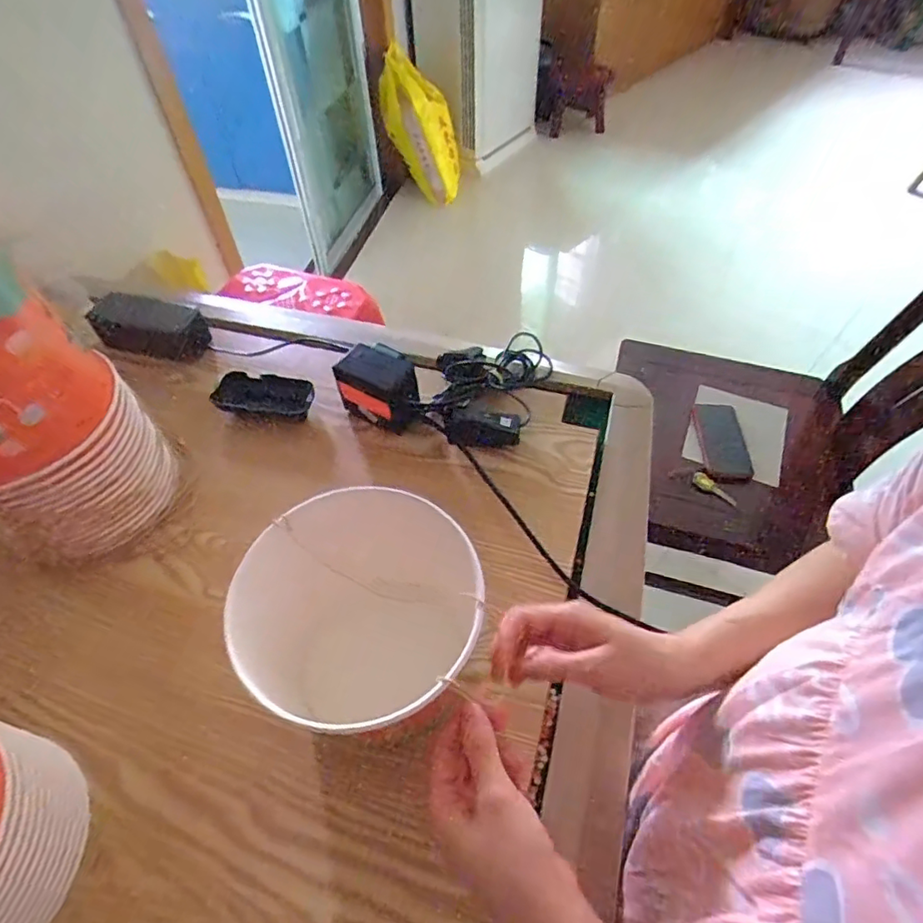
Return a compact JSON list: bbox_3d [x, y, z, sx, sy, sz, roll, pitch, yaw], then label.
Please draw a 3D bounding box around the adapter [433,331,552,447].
[{"bbox_3d":[0.034,-0.095,0.641,0.109,0.051,0.181,15,55,13],"label":"adapter"}]

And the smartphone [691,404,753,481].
[{"bbox_3d":[0.477,-0.038,1.046,0.084,0.011,0.171,2,53,3],"label":"smartphone"}]

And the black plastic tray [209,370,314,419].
[{"bbox_3d":[-0.220,-0.076,0.645,0.107,0.023,0.049,4,53,5],"label":"black plastic tray"}]

